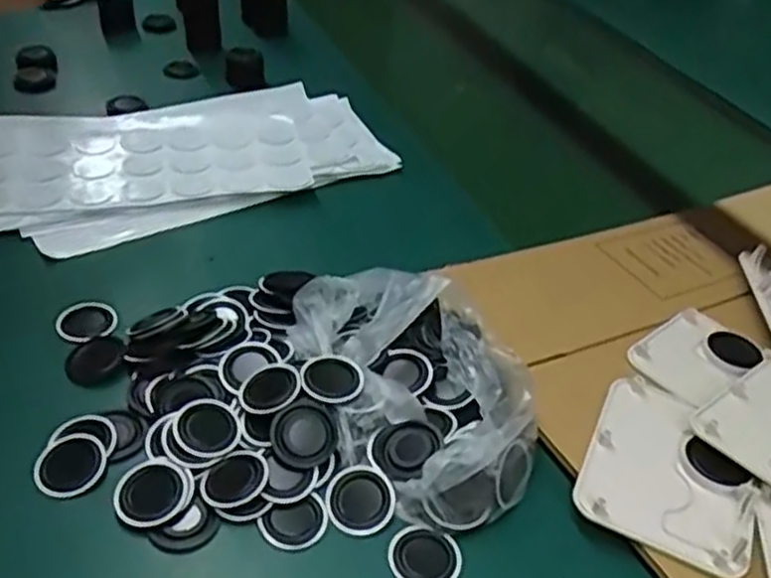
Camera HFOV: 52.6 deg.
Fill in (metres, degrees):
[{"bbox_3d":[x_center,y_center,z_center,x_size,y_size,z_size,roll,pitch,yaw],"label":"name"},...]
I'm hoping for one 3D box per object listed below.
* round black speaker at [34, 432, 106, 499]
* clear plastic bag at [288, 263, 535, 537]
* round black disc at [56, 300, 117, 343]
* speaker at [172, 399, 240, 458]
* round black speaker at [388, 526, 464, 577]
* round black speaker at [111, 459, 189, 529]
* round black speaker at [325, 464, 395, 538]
[{"bbox_3d":[-0.178,0.099,0.444,0.036,0.006,0.039,4,39,-3],"label":"round black speaker"},{"bbox_3d":[0.023,0.047,0.481,0.120,0.055,0.186,-11,43,-21],"label":"clear plastic bag"},{"bbox_3d":[-0.206,0.022,0.543,0.037,0.011,0.041,12,39,6],"label":"round black disc"},{"bbox_3d":[-0.105,0.082,0.461,0.038,0.005,0.038,5,50,-6],"label":"speaker"},{"bbox_3d":[0.022,0.146,0.421,0.039,0.006,0.034,5,39,-2],"label":"round black speaker"},{"bbox_3d":[-0.130,0.113,0.433,0.039,0.007,0.040,4,39,-3],"label":"round black speaker"},{"bbox_3d":[-0.014,0.119,0.440,0.037,0.004,0.039,-1,52,1],"label":"round black speaker"}]

